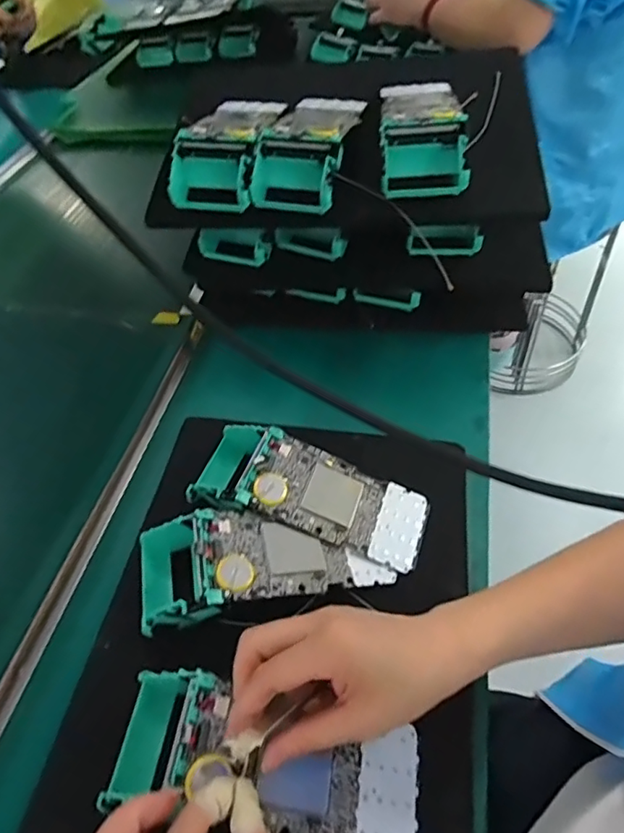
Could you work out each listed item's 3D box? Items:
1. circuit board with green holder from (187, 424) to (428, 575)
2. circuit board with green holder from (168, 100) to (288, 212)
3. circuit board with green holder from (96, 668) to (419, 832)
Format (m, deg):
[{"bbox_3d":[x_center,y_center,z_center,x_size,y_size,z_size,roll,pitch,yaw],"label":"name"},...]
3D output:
[{"bbox_3d":[-0.004,0.061,0.417,0.177,0.054,0.079,13,52,16],"label":"circuit board with green holder"},{"bbox_3d":[-0.072,-0.252,0.508,0.075,0.049,0.164,6,50,10],"label":"circuit board with green holder"},{"bbox_3d":[-0.023,0.194,0.302,0.168,0.046,0.076,16,52,4],"label":"circuit board with green holder"}]

